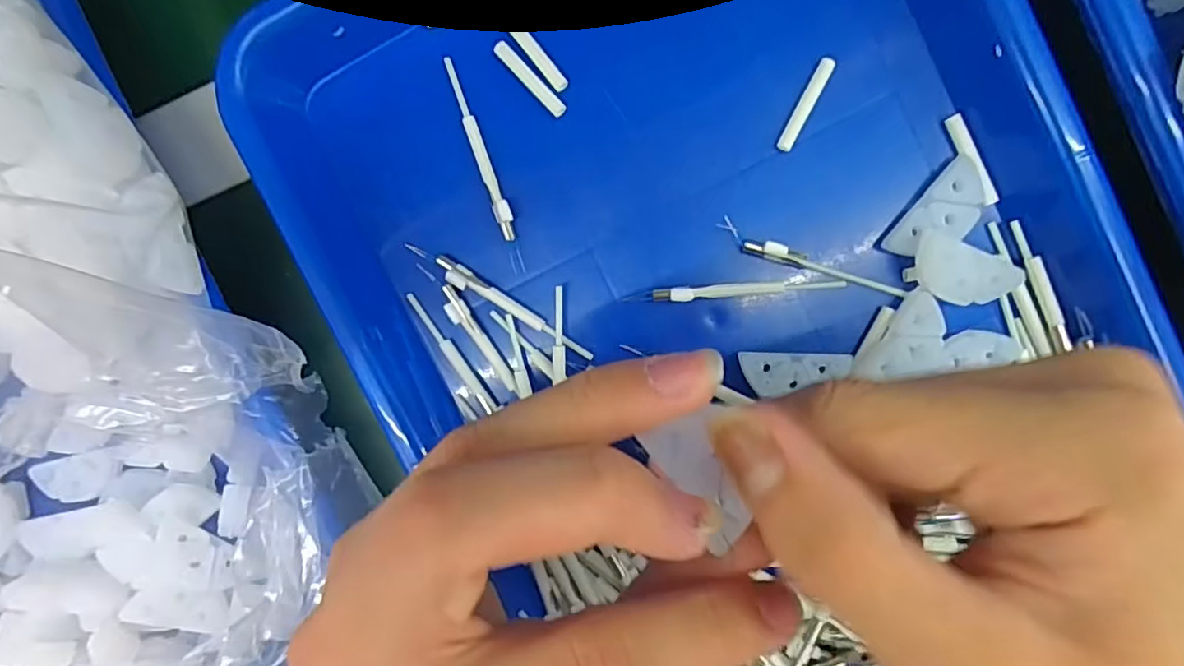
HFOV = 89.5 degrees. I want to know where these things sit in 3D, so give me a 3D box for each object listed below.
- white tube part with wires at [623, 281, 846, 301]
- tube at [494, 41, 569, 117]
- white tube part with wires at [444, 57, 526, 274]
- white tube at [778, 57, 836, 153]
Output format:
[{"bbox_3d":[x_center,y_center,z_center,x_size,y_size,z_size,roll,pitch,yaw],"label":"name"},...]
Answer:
[{"bbox_3d":[0.052,-0.016,0.219,0.078,0.004,0.005,-4,95,5],"label":"white tube part with wires"},{"bbox_3d":[-0.023,-0.093,0.218,0.005,0.004,0.034,-44,90,7],"label":"tube"},{"bbox_3d":[-0.040,-0.063,0.223,0.006,0.004,0.080,-20,93,7],"label":"white tube part with wires"},{"bbox_3d":[0.076,-0.081,0.213,0.006,0.004,0.034,27,97,2],"label":"white tube"}]

